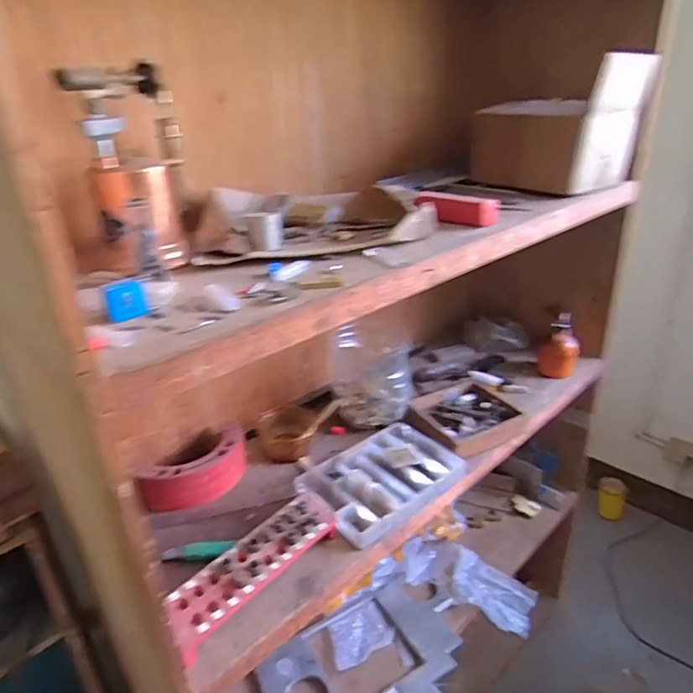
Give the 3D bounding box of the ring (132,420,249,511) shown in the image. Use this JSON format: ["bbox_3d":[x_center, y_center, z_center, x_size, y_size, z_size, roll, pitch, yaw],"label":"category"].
[{"bbox_3d":[-0.281,0.218,0.967,0.183,0.069,0.185,-3,25,1],"label":"ring"}]

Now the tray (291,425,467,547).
[{"bbox_3d":[0.063,0.231,0.953,0.263,0.054,0.190,-24,32,-36],"label":"tray"}]

